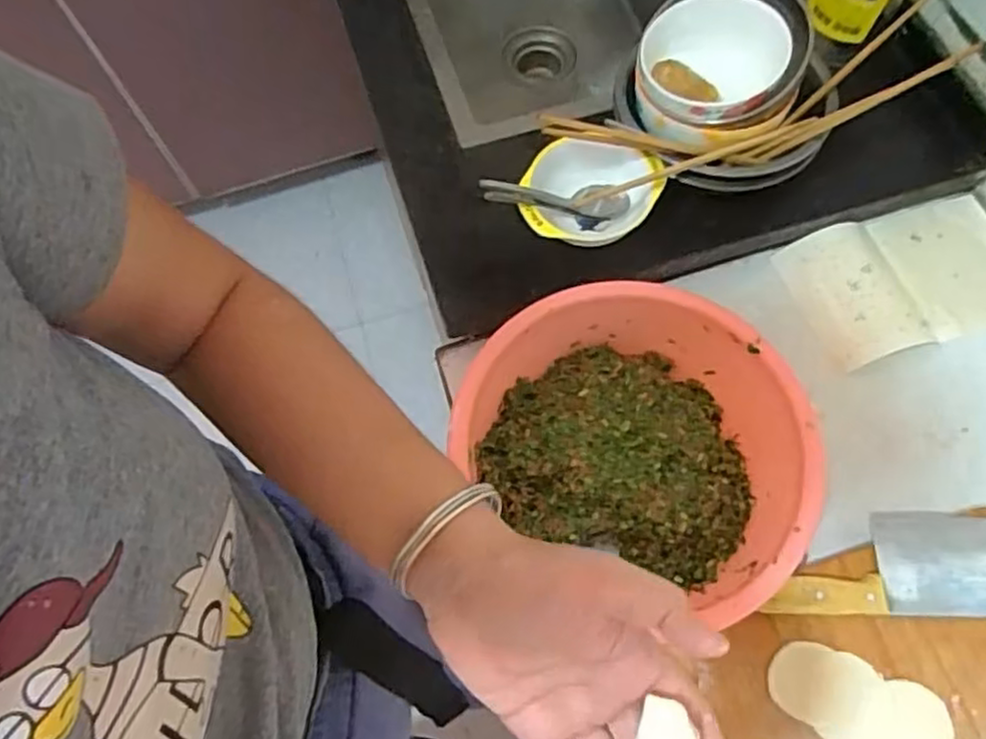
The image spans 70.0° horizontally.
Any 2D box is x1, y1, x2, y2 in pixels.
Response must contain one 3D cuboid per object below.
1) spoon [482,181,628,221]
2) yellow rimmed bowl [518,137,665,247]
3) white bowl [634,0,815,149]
[{"bbox_3d":[0.060,-0.164,0.663,0.150,0.034,0.026,1,63,-29],"label":"spoon"},{"bbox_3d":[0.086,-0.161,0.671,0.122,0.063,0.111,30,71,15],"label":"yellow rimmed bowl"},{"bbox_3d":[0.209,-0.281,0.657,0.139,0.079,0.153,11,67,7],"label":"white bowl"}]

